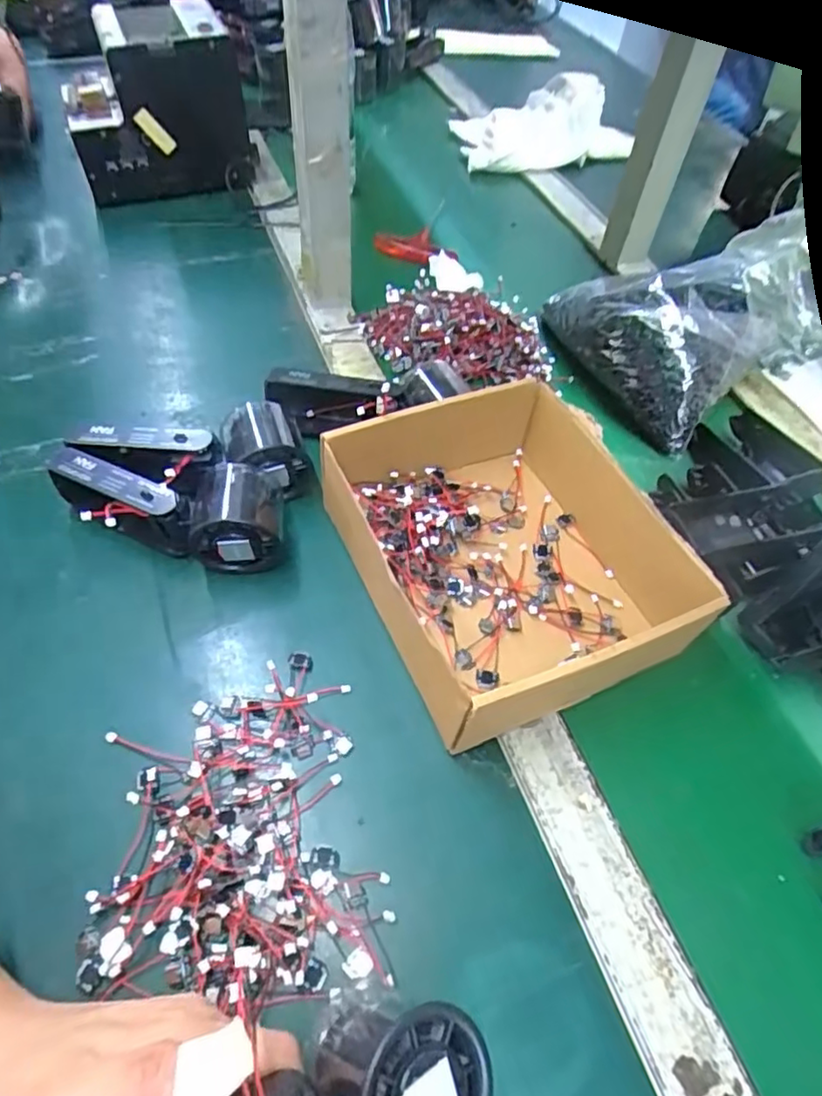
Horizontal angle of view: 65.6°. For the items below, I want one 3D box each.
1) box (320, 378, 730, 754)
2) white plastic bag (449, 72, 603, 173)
[{"bbox_3d":[0.059,0.000,0.423,0.183,0.072,0.212,-20,58,-17],"label":"box"},{"bbox_3d":[0.155,-0.569,0.839,0.190,0.084,0.106,-5,55,-7],"label":"white plastic bag"}]

